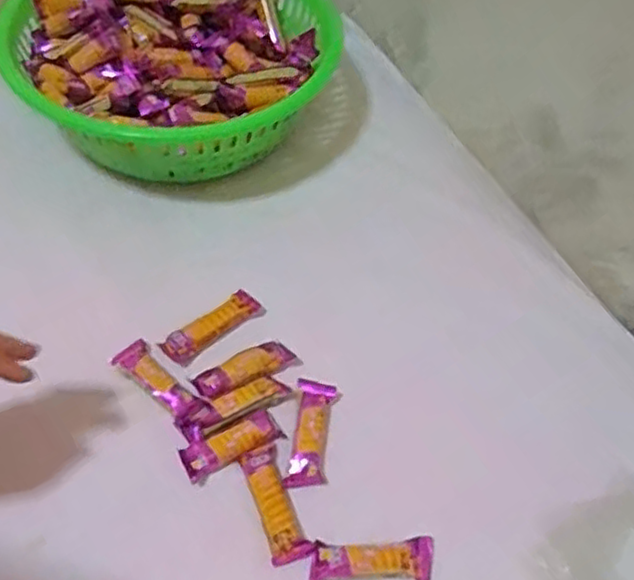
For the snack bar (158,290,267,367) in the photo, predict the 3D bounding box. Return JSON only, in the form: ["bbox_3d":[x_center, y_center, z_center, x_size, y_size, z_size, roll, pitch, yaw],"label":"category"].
[{"bbox_3d":[-0.092,0.033,0.586,0.092,0.016,0.025,-34,61,-25],"label":"snack bar"}]

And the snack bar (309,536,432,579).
[{"bbox_3d":[0.040,0.197,0.482,0.089,0.024,0.030,-1,53,-4],"label":"snack bar"}]

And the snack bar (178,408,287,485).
[{"bbox_3d":[-0.067,0.121,0.525,0.080,0.012,0.026,-24,57,-20],"label":"snack bar"}]

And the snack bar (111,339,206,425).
[{"bbox_3d":[-0.132,0.076,0.550,0.030,0.015,0.092,-36,62,-26],"label":"snack bar"}]

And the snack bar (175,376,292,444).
[{"bbox_3d":[-0.067,0.095,0.540,0.090,0.009,0.027,-24,57,-20],"label":"snack bar"}]

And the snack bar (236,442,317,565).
[{"bbox_3d":[-0.032,0.157,0.497,0.029,0.013,0.086,-16,55,-15],"label":"snack bar"}]

